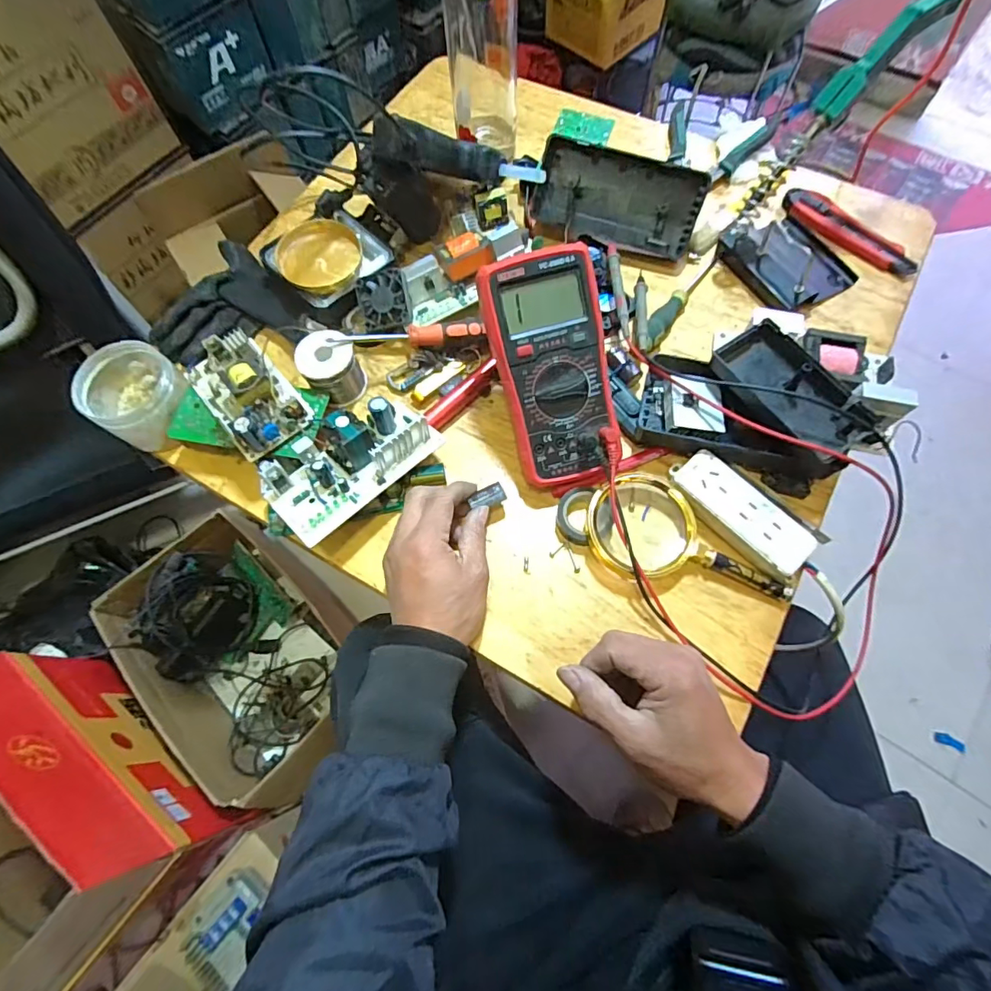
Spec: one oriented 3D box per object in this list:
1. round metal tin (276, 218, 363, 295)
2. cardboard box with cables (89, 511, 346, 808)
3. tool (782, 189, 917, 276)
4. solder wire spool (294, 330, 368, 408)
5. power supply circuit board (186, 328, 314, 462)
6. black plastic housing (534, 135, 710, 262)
[{"bbox_3d":[-0.181,-0.245,0.524,0.082,0.018,0.083,-7,68,0],"label":"round metal tin"},{"bbox_3d":[-0.423,0.264,0.864,0.262,0.163,0.395,-43,73,-13],"label":"cardboard box with cables"},{"bbox_3d":[0.379,-0.285,0.550,0.149,0.024,0.032,41,76,17],"label":"tool"},{"bbox_3d":[-0.158,-0.123,0.492,0.053,0.055,0.055,-30,70,-9],"label":"solder wire spool"},{"bbox_3d":[-0.228,-0.097,0.460,0.071,0.035,0.127,-39,72,-12],"label":"power supply circuit board"},{"bbox_3d":[0.129,-0.314,0.542,0.169,0.088,0.025,23,29,7],"label":"black plastic housing"}]

